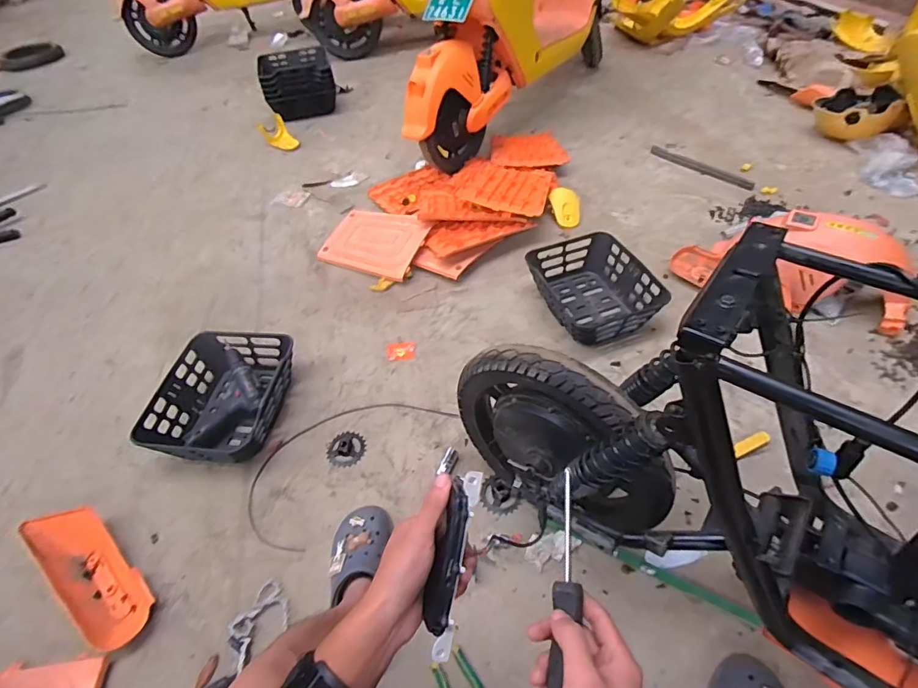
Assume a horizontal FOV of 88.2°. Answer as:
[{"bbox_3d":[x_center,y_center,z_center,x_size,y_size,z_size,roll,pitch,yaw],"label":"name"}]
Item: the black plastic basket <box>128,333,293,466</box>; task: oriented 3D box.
[{"bbox_3d":[-0.535,0.118,1.111,0.269,0.118,0.329,2,50,7],"label":"black plastic basket"}]

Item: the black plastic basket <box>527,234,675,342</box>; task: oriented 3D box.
[{"bbox_3d":[0.358,-0.150,1.285,0.278,0.109,0.332,-23,52,-15],"label":"black plastic basket"}]

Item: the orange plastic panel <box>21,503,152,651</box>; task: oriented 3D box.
[{"bbox_3d":[-0.693,0.435,0.894,0.322,0.067,0.116,31,58,27],"label":"orange plastic panel"}]

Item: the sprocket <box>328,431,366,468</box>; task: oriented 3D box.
[{"bbox_3d":[-0.248,0.233,1.053,0.079,0.009,0.085,8,50,11],"label":"sprocket"}]

